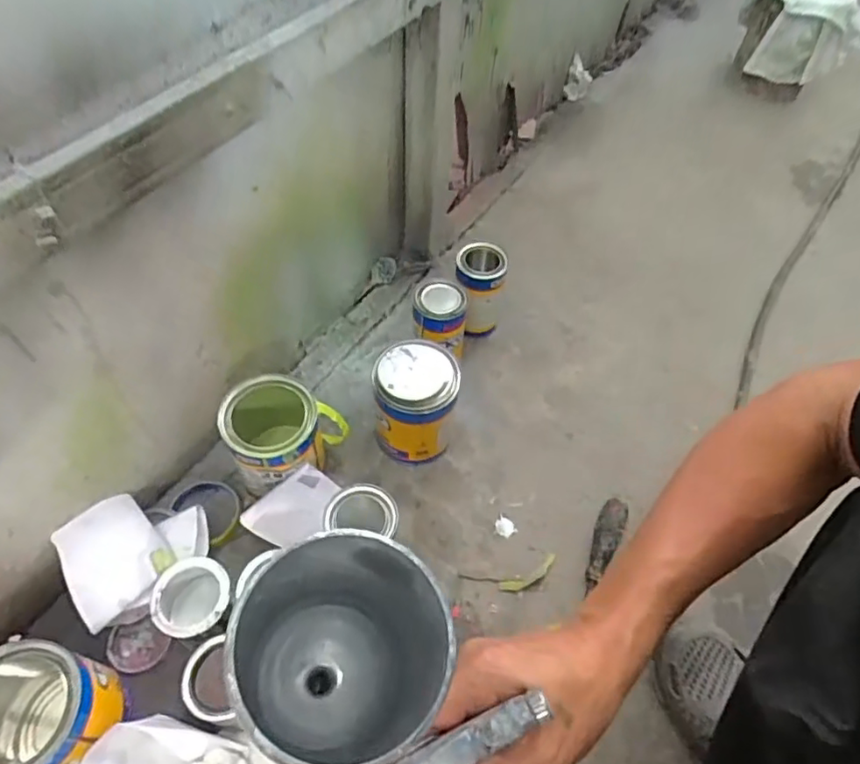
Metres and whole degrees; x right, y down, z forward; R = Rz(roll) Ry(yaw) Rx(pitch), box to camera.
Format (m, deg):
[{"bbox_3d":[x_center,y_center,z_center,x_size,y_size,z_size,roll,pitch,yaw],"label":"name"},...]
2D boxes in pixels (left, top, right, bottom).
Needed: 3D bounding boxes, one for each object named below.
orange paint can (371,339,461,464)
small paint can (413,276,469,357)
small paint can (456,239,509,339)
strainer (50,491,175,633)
[{"bbox_3d":[-0.018,0.028,0.740,0.097,0.161,0.102,2,56,-2],"label":"orange paint can"},{"bbox_3d":[0.012,-0.075,0.817,0.073,0.131,0.079,1,54,-2],"label":"small paint can"},{"bbox_3d":[0.071,-0.136,0.863,0.070,0.136,0.064,2,56,-2],"label":"small paint can"},{"bbox_3d":[-0.330,0.180,0.604,0.097,0.019,0.109,-29,83,-49],"label":"strainer"}]

